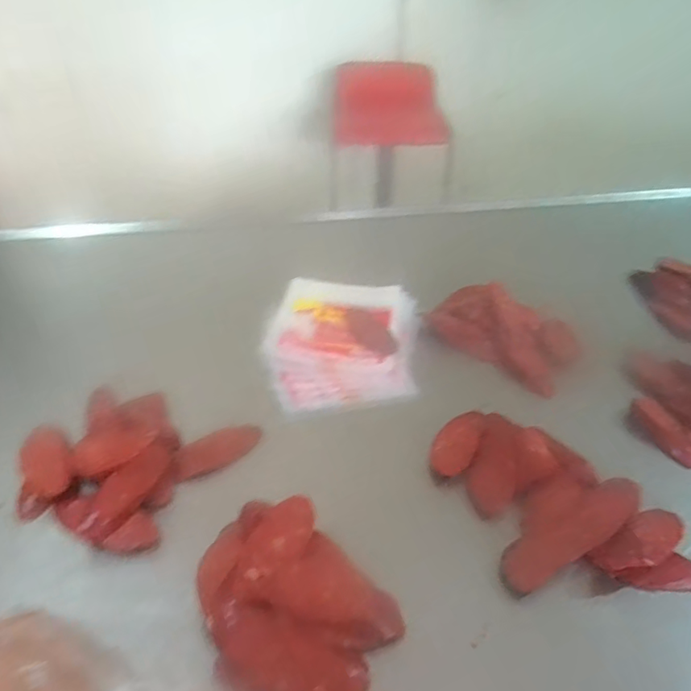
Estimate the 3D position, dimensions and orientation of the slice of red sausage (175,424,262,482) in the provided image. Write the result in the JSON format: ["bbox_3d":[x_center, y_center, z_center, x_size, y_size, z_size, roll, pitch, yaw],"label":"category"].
[{"bbox_3d":[-0.122,0.101,0.516,0.086,0.023,0.025,-21,44,-25],"label":"slice of red sausage"}]

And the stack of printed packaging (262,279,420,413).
[{"bbox_3d":[-0.002,-0.009,0.670,0.185,0.021,0.255,4,39,3],"label":"stack of printed packaging"}]

